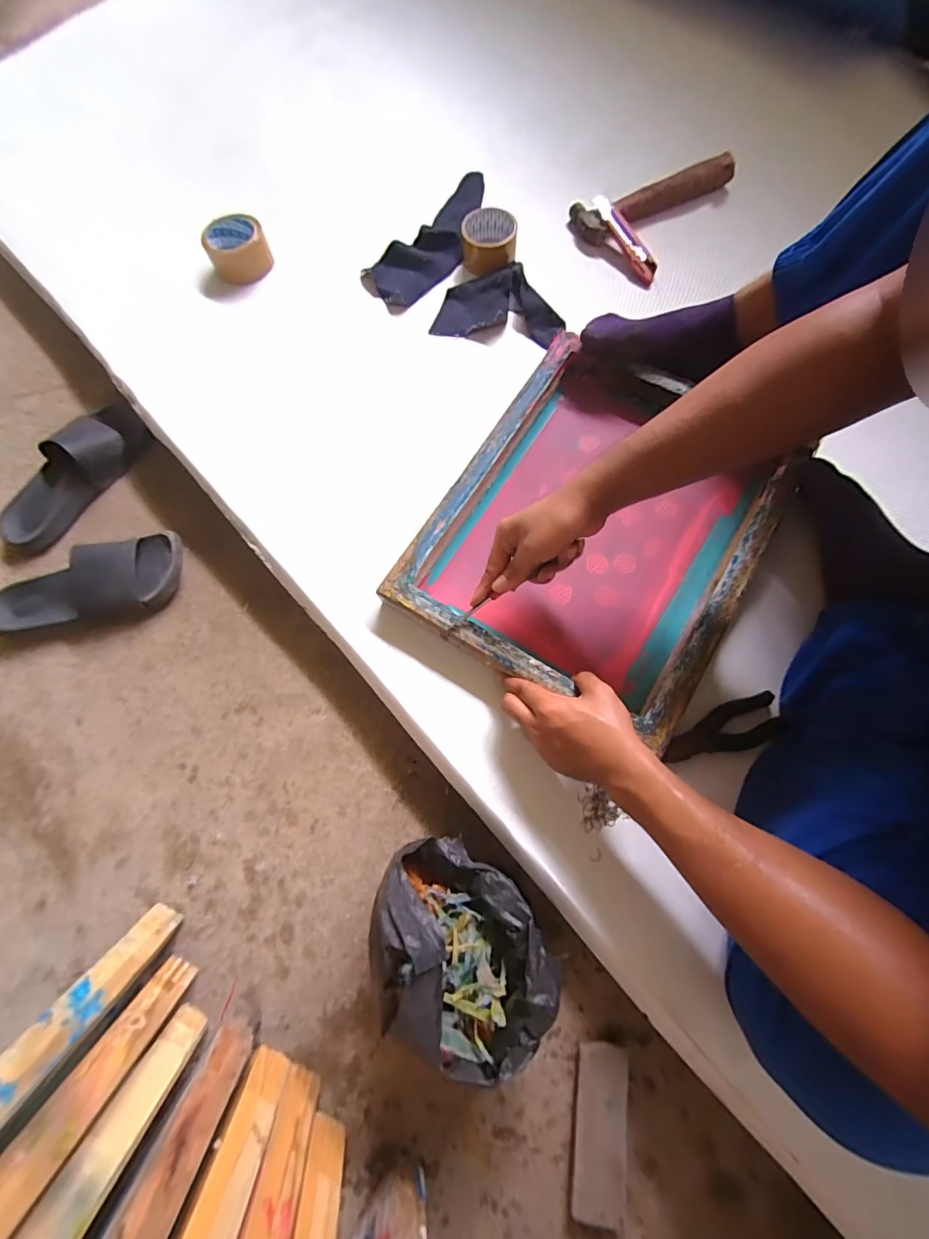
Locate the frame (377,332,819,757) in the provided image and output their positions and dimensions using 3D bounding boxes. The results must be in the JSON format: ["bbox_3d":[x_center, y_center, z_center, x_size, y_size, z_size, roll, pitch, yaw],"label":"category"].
[{"bbox_3d":[0.162,-0.111,0.530,0.354,0.073,0.413,31,84,8],"label":"frame"}]

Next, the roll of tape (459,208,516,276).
[{"bbox_3d":[0.039,-0.605,0.687,0.086,0.047,0.083,-1,71,2],"label":"roll of tape"}]

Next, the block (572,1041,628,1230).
[{"bbox_3d":[0.141,0.523,0.450,0.049,0.028,0.143,8,72,4],"label":"block"}]

